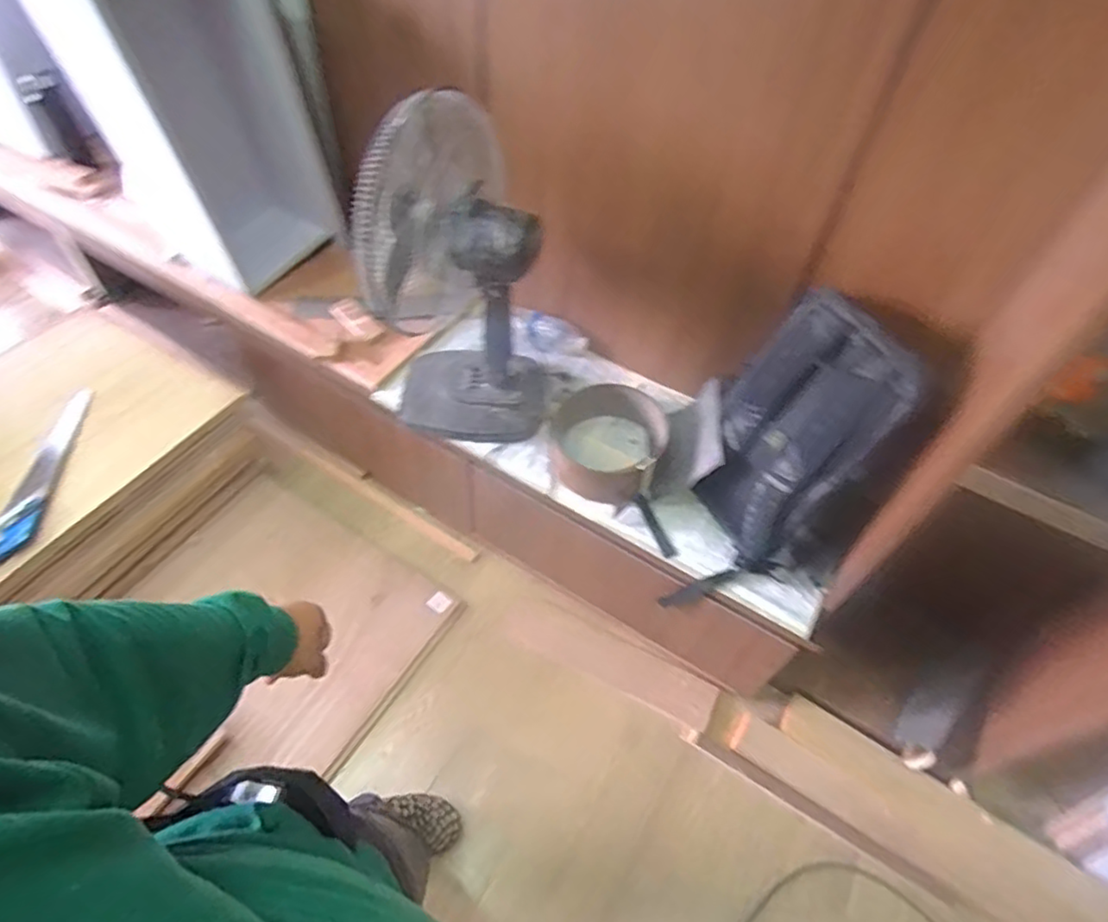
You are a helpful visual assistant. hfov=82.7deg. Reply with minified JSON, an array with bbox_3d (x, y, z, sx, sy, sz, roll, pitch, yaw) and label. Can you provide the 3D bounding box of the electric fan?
[{"bbox_3d":[-0.180,-0.368,1.253,0.336,0.597,0.361,-3,53,-6],"label":"electric fan"}]

